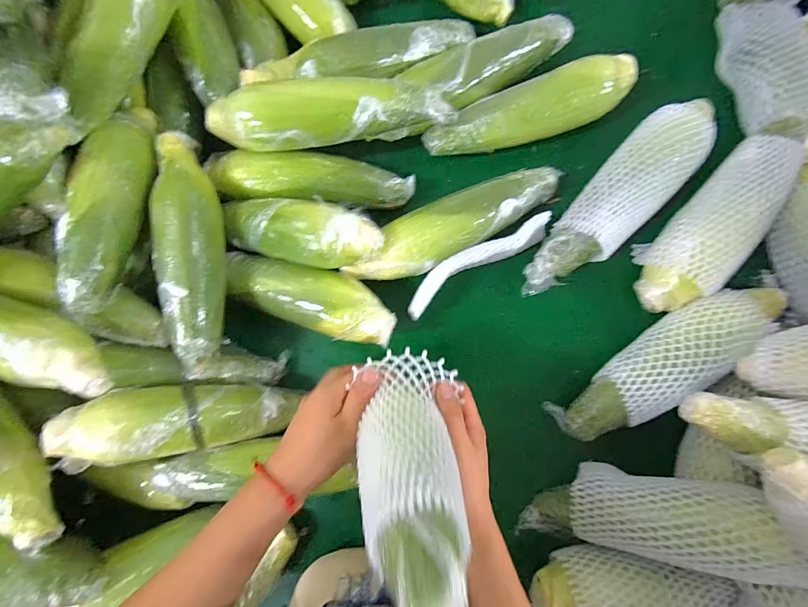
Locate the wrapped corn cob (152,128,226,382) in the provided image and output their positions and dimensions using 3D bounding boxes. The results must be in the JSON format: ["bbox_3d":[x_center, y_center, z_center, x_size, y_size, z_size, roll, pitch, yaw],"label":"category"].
[{"bbox_3d":[-0.216,-0.051,0.388,0.050,0.047,0.240,-8,83,2],"label":"wrapped corn cob"}]

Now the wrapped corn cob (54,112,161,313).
[{"bbox_3d":[-0.288,-0.108,0.376,0.054,0.047,0.238,-2,70,2],"label":"wrapped corn cob"}]

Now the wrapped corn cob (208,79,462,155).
[{"bbox_3d":[-0.076,-0.194,0.401,0.251,0.062,0.060,-3,84,2],"label":"wrapped corn cob"}]

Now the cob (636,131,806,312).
[{"bbox_3d":[0.327,-0.075,0.401,0.085,0.068,0.194,41,87,6],"label":"cob"}]

